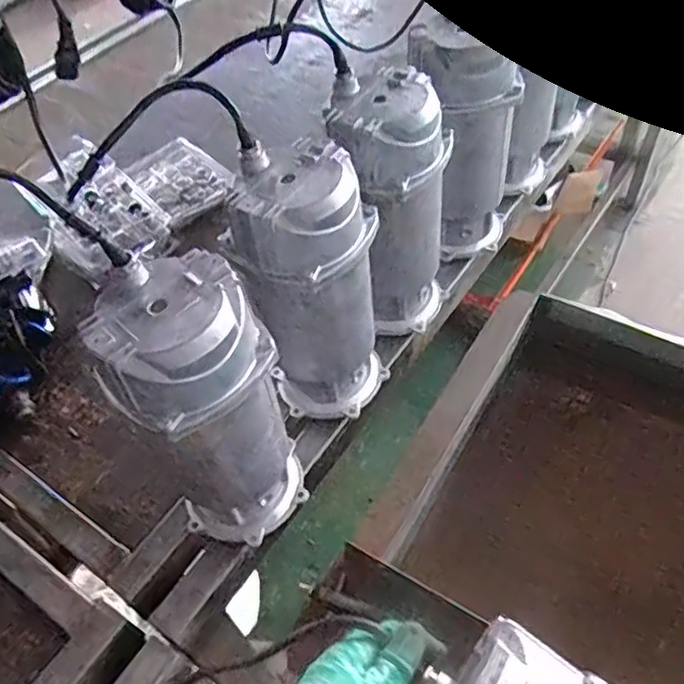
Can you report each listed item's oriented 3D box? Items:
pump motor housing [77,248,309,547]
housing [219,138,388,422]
[{"bbox_3d":[-0.116,0.071,0.578,0.104,0.297,0.123,35,62,29],"label":"pump motor housing"},{"bbox_3d":[-0.031,-0.047,0.665,0.123,0.296,0.124,25,58,24],"label":"housing"}]

